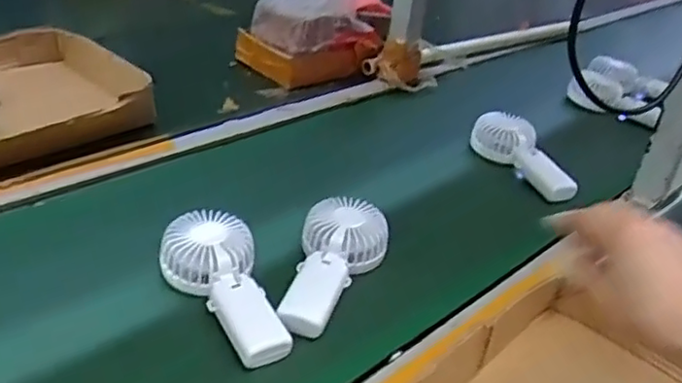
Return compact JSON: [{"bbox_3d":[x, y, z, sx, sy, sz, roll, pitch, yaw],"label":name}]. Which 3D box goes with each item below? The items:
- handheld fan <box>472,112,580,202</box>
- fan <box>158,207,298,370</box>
[{"bbox_3d":[0.248,-0.050,0.903,0.070,0.049,0.181,-3,31,-17],"label":"handheld fan"},{"bbox_3d":[-0.106,0.081,0.594,0.081,0.037,0.171,-9,34,-26],"label":"fan"}]

